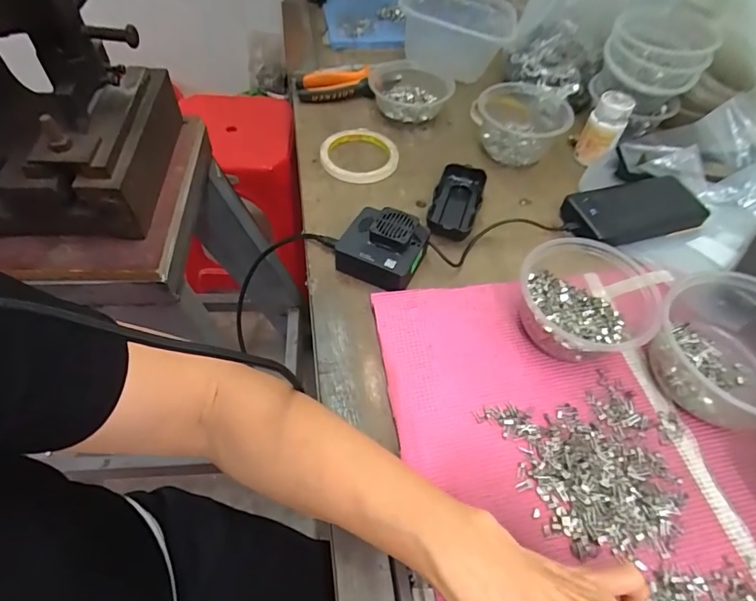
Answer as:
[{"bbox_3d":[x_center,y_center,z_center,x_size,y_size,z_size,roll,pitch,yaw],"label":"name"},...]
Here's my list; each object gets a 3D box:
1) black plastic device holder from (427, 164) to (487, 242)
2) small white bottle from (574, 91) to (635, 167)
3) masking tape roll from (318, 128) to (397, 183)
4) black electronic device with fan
[{"bbox_3d":[0.092,-0.116,0.527,0.052,0.021,0.111,16,55,7],"label":"black plastic device holder"},{"bbox_3d":[0.283,-0.216,0.573,0.045,0.074,0.045,30,58,18],"label":"small white bottle"},{"bbox_3d":[-0.025,-0.188,0.587,0.096,0.025,0.096,2,54,-3],"label":"masking tape roll"},{"bbox_3d":[0.004,-0.055,0.466,0.082,0.046,0.073,24,56,14],"label":"black electronic device with fan"}]

